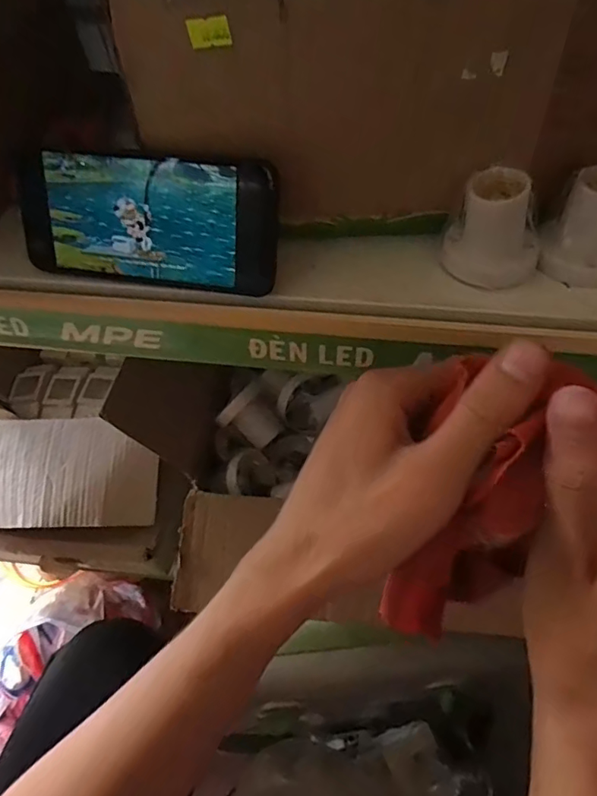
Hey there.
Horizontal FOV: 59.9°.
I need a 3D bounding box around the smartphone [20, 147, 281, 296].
[{"bbox_3d":[-0.092,-0.108,0.318,0.163,0.074,0.007,8,26,10],"label":"smartphone"}]

